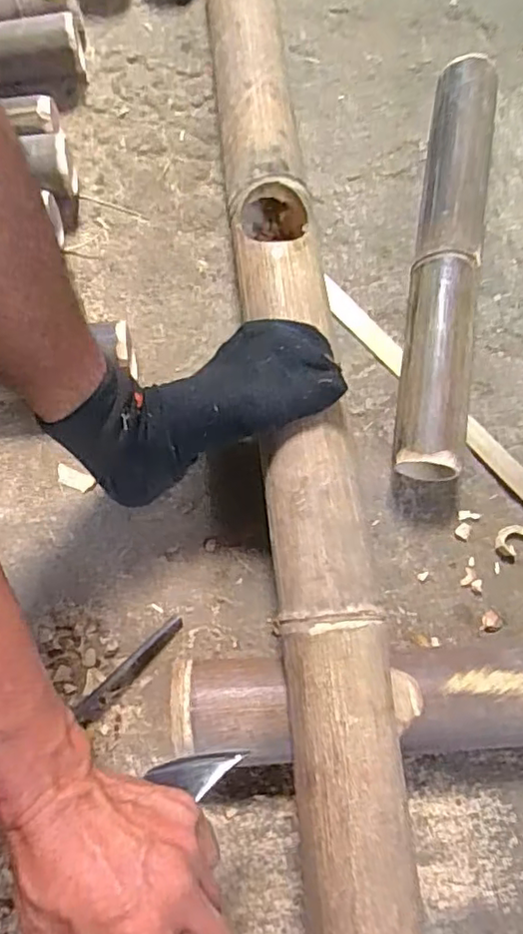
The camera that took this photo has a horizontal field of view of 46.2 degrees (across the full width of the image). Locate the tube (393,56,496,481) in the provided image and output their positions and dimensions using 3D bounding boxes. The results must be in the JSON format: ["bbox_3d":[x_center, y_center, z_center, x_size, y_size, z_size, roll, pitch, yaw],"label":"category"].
[{"bbox_3d":[0.176,-0.200,0.582,0.057,0.059,0.426,8,73,5],"label":"tube"}]

